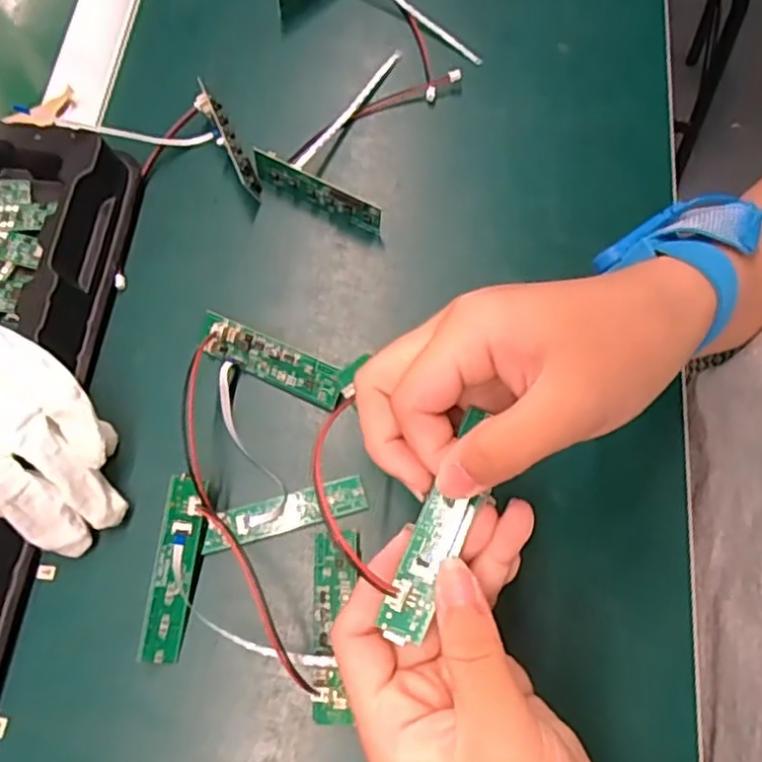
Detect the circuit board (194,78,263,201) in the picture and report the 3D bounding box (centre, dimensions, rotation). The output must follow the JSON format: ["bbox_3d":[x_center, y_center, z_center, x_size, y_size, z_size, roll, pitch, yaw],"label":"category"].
[{"bbox_3d":[-0.091,-0.143,0.392,0.013,0.020,0.075,-27,72,-9],"label":"circuit board"}]

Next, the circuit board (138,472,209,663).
[{"bbox_3d":[-0.093,0.086,0.304,0.020,0.009,0.082,11,81,-20],"label":"circuit board"}]

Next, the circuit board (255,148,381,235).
[{"bbox_3d":[-0.036,-0.108,0.376,0.082,0.023,0.010,29,73,11],"label":"circuit board"}]

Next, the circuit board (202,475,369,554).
[{"bbox_3d":[-0.047,0.064,0.323,0.079,0.004,0.019,-15,71,-5],"label":"circuit board"}]

